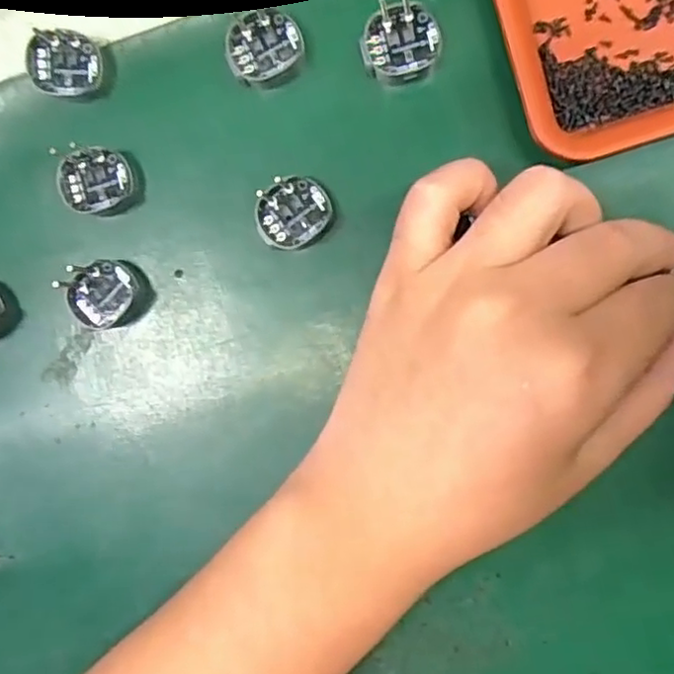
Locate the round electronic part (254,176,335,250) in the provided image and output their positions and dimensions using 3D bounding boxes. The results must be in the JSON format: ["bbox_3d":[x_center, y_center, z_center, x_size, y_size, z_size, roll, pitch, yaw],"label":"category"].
[{"bbox_3d":[-0.016,-0.047,0.258,0.028,0.014,0.026,1,94,8],"label":"round electronic part"}]

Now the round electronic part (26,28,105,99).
[{"bbox_3d":[-0.106,-0.106,0.265,0.028,0.013,0.024,6,95,8],"label":"round electronic part"}]

